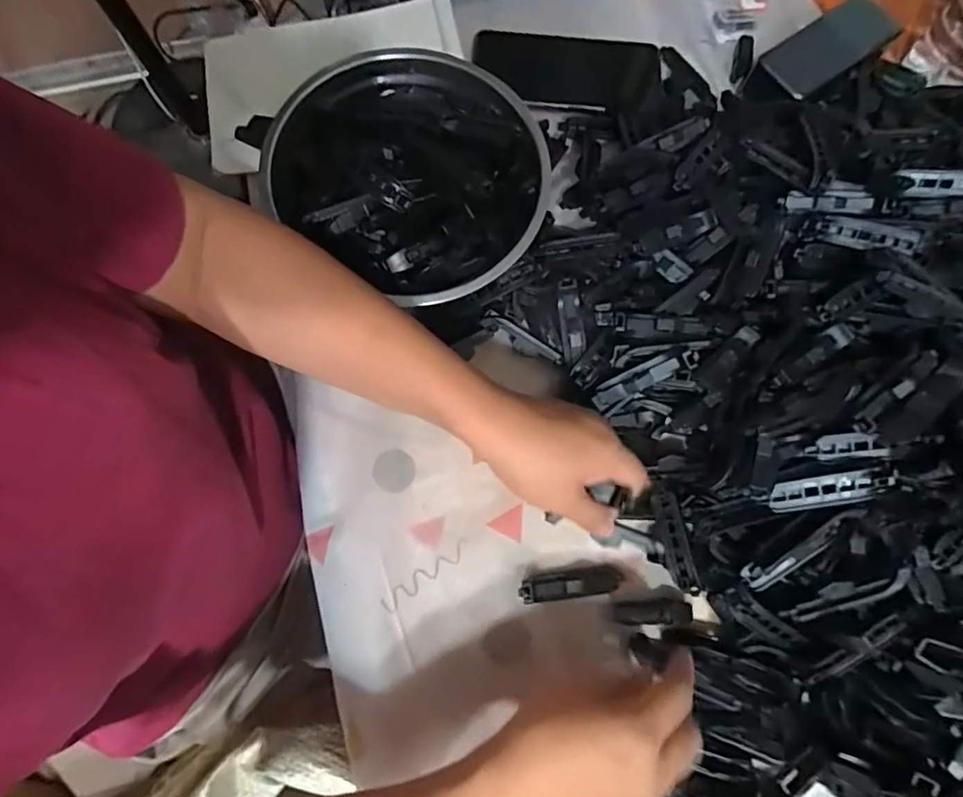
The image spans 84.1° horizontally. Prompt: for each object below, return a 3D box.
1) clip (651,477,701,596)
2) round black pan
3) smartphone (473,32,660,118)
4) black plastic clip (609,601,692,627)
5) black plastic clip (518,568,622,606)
[{"bbox_3d":[0.135,0.096,0.374,0.017,0.014,0.079,-8,76,-4],"label":"clip"},{"bbox_3d":[-0.048,-0.173,0.412,0.197,0.075,0.185,0,75,-2],"label":"round black pan"},{"bbox_3d":[0.078,-0.312,0.515,0.167,0.061,0.013,9,47,4],"label":"smartphone"},{"bbox_3d":[0.120,0.150,0.373,0.056,0.012,0.017,3,75,-1],"label":"black plastic clip"},{"bbox_3d":[0.065,0.132,0.376,0.075,0.012,0.017,-4,75,-14],"label":"black plastic clip"}]

